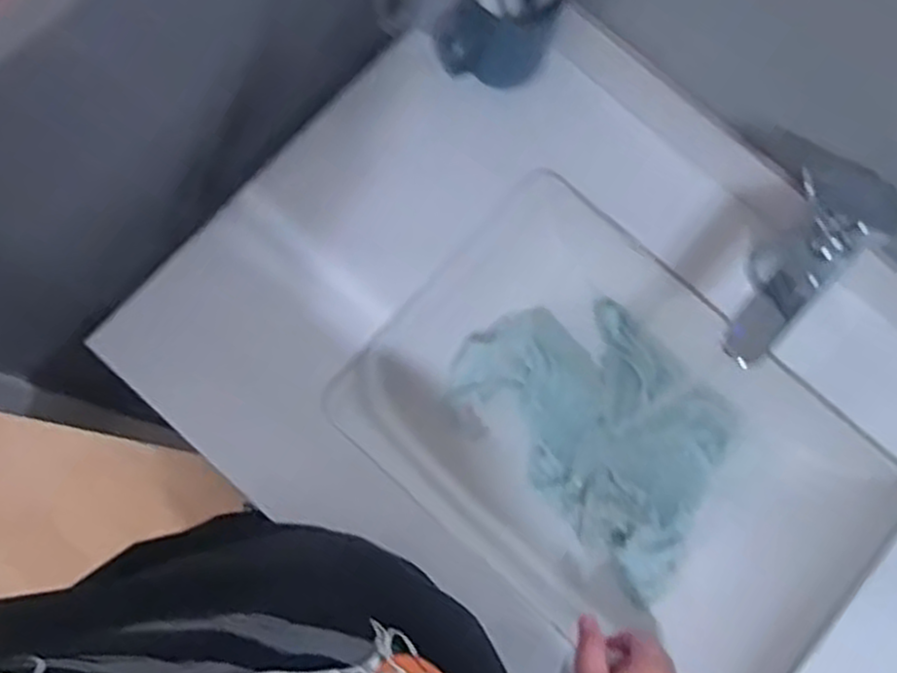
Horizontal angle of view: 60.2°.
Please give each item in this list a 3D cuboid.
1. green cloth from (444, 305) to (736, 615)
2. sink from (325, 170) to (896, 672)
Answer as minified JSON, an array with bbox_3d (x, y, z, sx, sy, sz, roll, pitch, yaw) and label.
[{"bbox_3d":[0.157,0.083,0.771,0.194,0.048,0.285,-42,83,-10],"label":"green cloth"},{"bbox_3d":[0.161,0.095,0.731,0.445,0.124,0.318,44,80,6],"label":"sink"}]

